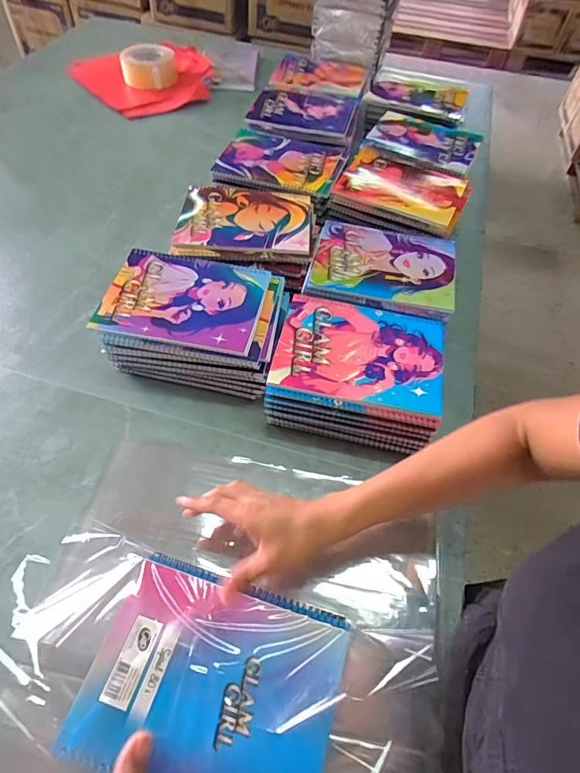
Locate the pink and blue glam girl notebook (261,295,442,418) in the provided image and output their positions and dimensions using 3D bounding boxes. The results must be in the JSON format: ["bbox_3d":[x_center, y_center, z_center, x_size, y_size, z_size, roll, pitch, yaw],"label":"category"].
[{"bbox_3d":[0.085,-0.043,0.511,0.192,0.007,0.140,11,55,4],"label":"pink and blue glam girl notebook"}]

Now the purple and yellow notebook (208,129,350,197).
[{"bbox_3d":[-0.014,-0.390,0.739,0.198,0.021,0.164,18,56,9],"label":"purple and yellow notebook"}]

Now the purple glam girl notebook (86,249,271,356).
[{"bbox_3d":[-0.132,-0.112,0.541,0.192,0.011,0.143,11,55,4],"label":"purple glam girl notebook"}]

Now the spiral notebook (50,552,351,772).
[{"bbox_3d":[-0.062,0.240,0.350,0.195,0.015,0.154,16,56,7],"label":"spiral notebook"}]

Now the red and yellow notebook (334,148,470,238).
[{"bbox_3d":[0.188,-0.336,0.714,0.205,0.020,0.163,24,57,12],"label":"red and yellow notebook"}]

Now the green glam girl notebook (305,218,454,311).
[{"bbox_3d":[0.132,-0.179,0.606,0.194,0.017,0.166,10,55,3],"label":"green glam girl notebook"}]

